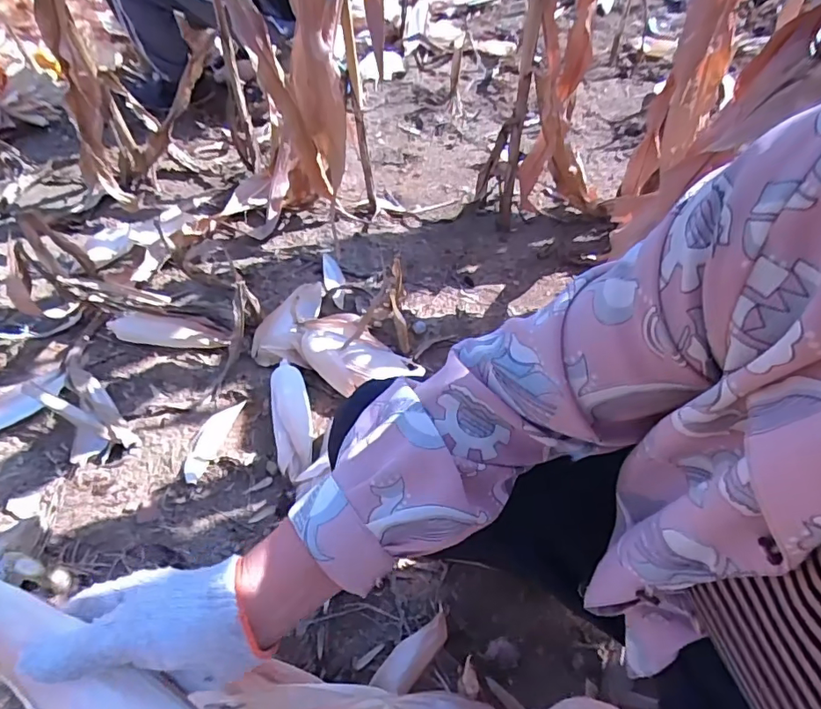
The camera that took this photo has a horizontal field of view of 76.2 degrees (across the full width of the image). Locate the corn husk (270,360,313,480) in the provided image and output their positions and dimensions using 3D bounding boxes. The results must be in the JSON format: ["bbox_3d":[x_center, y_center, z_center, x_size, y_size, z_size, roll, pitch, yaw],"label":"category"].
[{"bbox_3d":[-0.196,0.107,0.874,0.060,0.053,0.225,-12,53,-8],"label":"corn husk"}]

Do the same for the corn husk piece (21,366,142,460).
[{"bbox_3d":[-0.536,0.093,0.851,0.092,0.078,0.202,-36,61,-25],"label":"corn husk piece"}]

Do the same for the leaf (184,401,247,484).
[{"bbox_3d":[-0.330,0.137,0.858,0.054,0.016,0.153,10,54,9],"label":"leaf"}]

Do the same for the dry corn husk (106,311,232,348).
[{"bbox_3d":[-0.441,-0.048,0.966,0.208,0.054,0.067,6,49,-16],"label":"dry corn husk"}]

